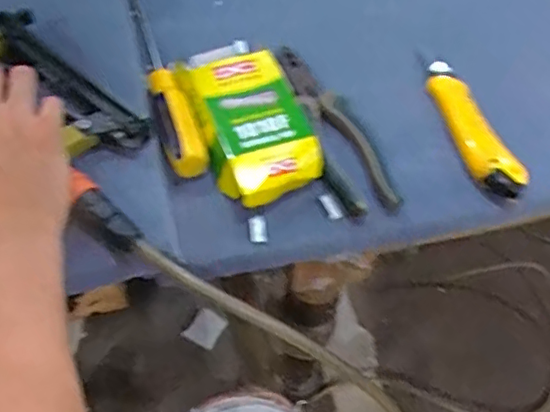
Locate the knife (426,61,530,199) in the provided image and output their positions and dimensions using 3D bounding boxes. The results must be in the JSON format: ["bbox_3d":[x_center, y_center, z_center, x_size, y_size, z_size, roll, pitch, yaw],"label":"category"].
[{"bbox_3d":[0.172,-0.077,0.534,0.044,0.022,0.169,-11,57,-12],"label":"knife"}]

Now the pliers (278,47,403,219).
[{"bbox_3d":[0.049,-0.078,0.521,0.055,0.021,0.209,-12,57,-13],"label":"pliers"}]

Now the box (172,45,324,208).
[{"bbox_3d":[-0.019,-0.075,0.504,0.090,0.025,0.161,-14,57,-15],"label":"box"}]

